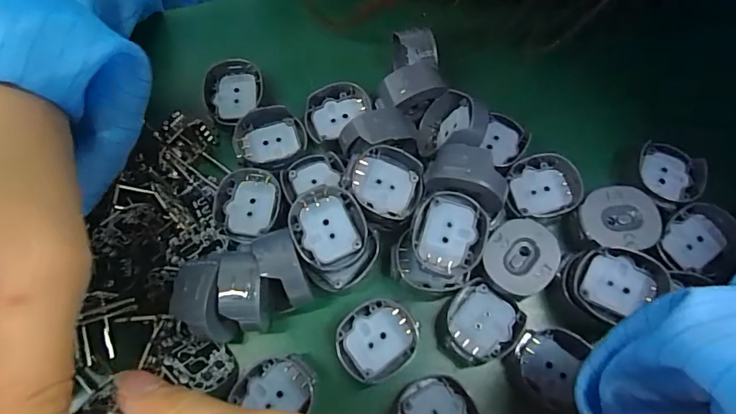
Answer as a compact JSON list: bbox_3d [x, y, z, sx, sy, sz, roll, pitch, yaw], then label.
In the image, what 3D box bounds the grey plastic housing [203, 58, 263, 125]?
[{"bbox_3d":[-0.057,-0.049,0.197,0.022,0.006,0.028,4,70,2],"label":"grey plastic housing"}]

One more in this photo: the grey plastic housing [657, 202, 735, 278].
[{"bbox_3d":[0.121,0.012,0.170,0.030,0.008,0.024,-31,72,-10],"label":"grey plastic housing"}]

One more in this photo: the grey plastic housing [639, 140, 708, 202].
[{"bbox_3d":[0.117,-0.014,0.181,0.020,0.008,0.023,16,71,6],"label":"grey plastic housing"}]

